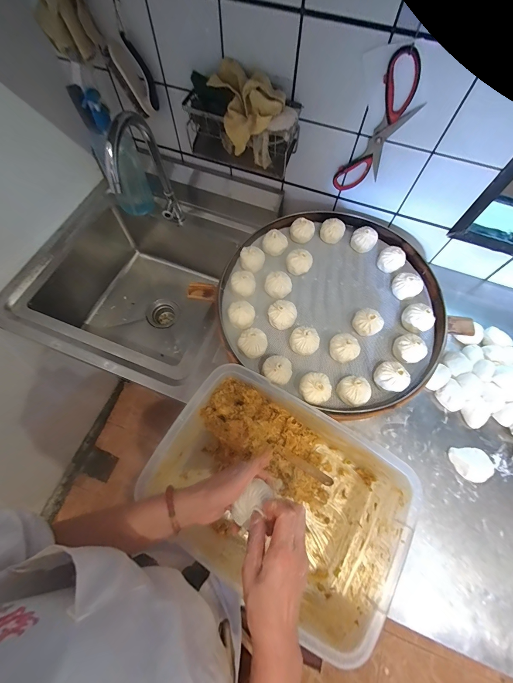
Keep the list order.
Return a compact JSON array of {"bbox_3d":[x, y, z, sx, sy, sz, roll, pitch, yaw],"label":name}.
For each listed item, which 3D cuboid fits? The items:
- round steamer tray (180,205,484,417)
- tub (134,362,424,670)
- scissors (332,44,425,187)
[{"bbox_3d":[0.170,-0.095,0.627,0.467,0.061,0.489,0,65,-1],"label":"round steamer tray"},{"bbox_3d":[0.034,0.262,0.501,0.403,0.137,0.283,30,70,11],"label":"tub"},{"bbox_3d":[0.237,-0.410,0.552,0.110,0.256,0.022,29,70,11],"label":"scissors"}]

